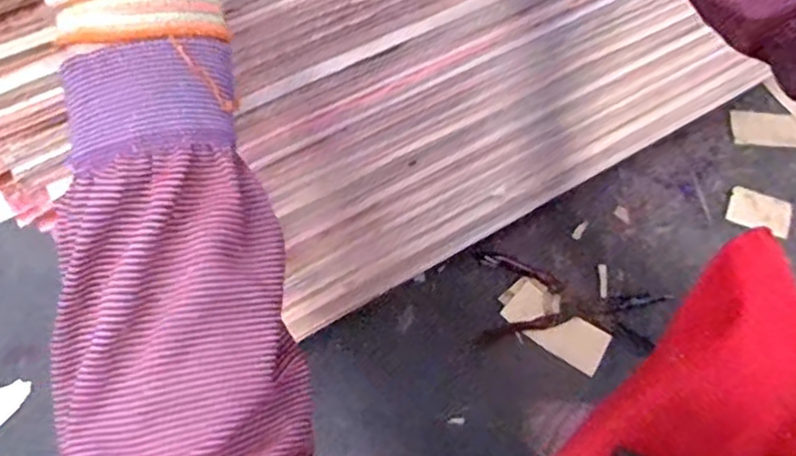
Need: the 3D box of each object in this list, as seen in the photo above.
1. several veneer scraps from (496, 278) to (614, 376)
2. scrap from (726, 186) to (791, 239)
[{"bbox_3d":[0.211,0.132,0.908,0.140,0.008,0.064,35,72,23],"label":"several veneer scraps"},{"bbox_3d":[0.518,-0.022,0.975,0.082,0.007,0.051,19,87,14],"label":"scrap"}]

